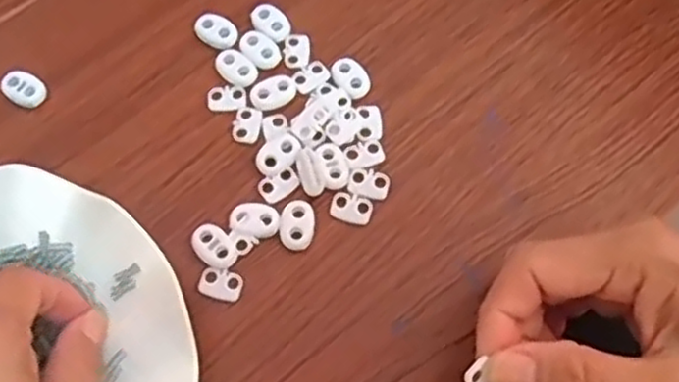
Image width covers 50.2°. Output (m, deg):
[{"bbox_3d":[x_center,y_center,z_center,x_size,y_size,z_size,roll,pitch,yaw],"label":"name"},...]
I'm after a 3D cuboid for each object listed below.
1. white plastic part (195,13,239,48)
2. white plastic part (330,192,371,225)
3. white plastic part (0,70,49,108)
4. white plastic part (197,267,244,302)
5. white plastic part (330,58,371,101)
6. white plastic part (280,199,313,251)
[{"bbox_3d":[-0.062,-0.081,0.365,0.023,0.004,0.015,31,71,11],"label":"white plastic part"},{"bbox_3d":[0.005,0.007,0.331,0.018,0.004,0.014,16,69,6],"label":"white plastic part"},{"bbox_3d":[-0.154,-0.050,0.353,0.022,0.004,0.016,37,73,13],"label":"white plastic part"},{"bbox_3d":[-0.052,0.041,0.318,0.019,0.004,0.013,11,69,4],"label":"white plastic part"},{"bbox_3d":[0.005,-0.055,0.356,0.015,0.005,0.022,-42,75,-15],"label":"white plastic part"},{"bbox_3d":[-0.019,0.015,0.328,0.015,0.004,0.023,-1,69,-1],"label":"white plastic part"}]

